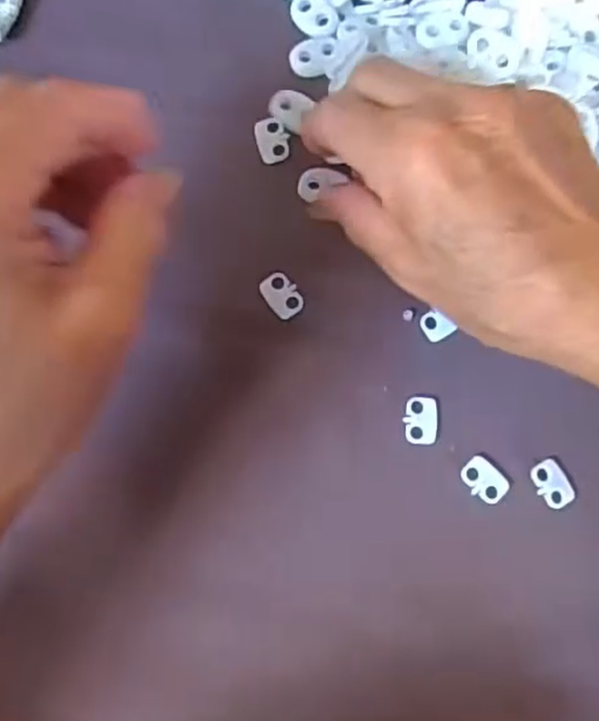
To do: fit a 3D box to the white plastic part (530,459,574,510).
[{"bbox_3d":[0.099,0.048,0.285,0.013,0.004,0.019,-30,85,-4],"label":"white plastic part"}]

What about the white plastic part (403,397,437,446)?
[{"bbox_3d":[0.048,0.024,0.290,0.013,0.004,0.019,0,83,-1],"label":"white plastic part"}]

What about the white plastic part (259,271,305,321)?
[{"bbox_3d":[-0.007,-0.027,0.295,0.013,0.004,0.020,-32,85,-5],"label":"white plastic part"}]

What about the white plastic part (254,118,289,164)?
[{"bbox_3d":[-0.011,-0.092,0.304,0.013,0.004,0.019,-17,84,-3],"label":"white plastic part"}]

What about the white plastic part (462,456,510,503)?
[{"bbox_3d":[0.073,0.047,0.286,0.019,0.004,0.014,42,84,4],"label":"white plastic part"}]

